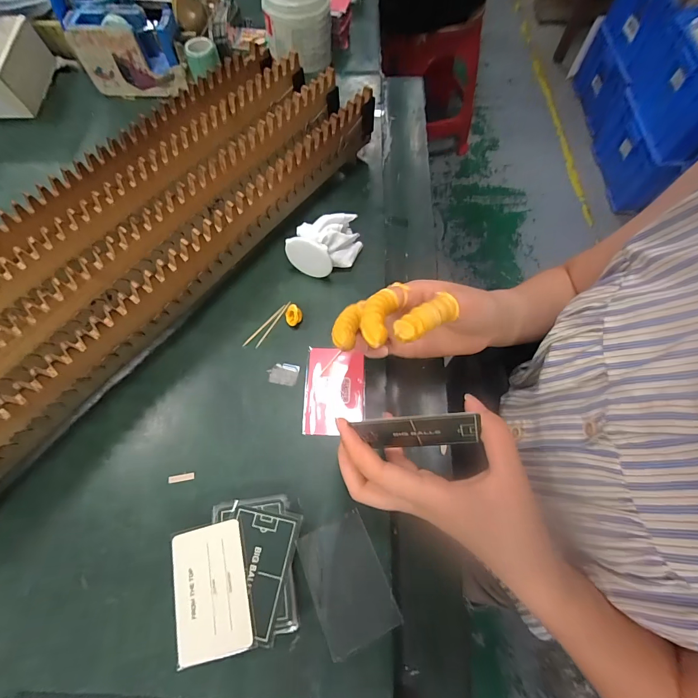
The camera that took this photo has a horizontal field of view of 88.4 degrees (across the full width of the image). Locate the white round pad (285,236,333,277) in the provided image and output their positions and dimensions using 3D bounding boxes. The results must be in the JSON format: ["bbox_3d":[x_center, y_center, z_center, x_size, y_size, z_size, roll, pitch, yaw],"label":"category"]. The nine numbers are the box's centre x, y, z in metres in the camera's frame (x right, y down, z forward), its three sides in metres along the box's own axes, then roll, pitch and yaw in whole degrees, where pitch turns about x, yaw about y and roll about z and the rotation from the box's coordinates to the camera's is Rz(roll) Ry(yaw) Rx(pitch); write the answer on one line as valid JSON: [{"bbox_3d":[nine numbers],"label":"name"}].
[{"bbox_3d":[-0.041,-0.097,0.381,0.049,0.052,0.012,19,69,8],"label":"white round pad"}]

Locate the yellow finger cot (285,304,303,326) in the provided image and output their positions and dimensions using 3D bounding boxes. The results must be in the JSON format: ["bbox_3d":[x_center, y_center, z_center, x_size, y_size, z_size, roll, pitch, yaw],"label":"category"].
[{"bbox_3d":[-0.058,-0.036,0.372,0.018,0.016,0.021,-18,64,-8],"label":"yellow finger cot"}]

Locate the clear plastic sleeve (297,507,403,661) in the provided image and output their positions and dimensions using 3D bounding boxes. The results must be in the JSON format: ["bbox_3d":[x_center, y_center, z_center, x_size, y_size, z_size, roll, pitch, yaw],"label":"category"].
[{"bbox_3d":[-0.002,0.182,0.283,0.057,0.006,0.085,-21,65,-11],"label":"clear plastic sleeve"}]

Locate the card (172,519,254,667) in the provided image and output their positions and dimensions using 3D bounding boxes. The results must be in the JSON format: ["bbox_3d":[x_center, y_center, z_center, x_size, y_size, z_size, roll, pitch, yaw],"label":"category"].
[{"bbox_3d":[-0.104,0.179,0.269,0.054,0.004,0.083,-16,64,-2],"label":"card"}]

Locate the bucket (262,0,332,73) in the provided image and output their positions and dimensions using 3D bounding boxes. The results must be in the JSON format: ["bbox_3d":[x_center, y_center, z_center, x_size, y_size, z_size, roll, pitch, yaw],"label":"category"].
[{"bbox_3d":[-0.076,-0.494,0.544,0.097,0.103,0.088,-5,67,-1],"label":"bucket"}]

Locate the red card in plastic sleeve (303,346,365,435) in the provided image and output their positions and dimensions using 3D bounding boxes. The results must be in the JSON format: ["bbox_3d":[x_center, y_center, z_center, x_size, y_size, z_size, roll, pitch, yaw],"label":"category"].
[{"bbox_3d":[-0.014,0.039,0.347,0.056,0.004,0.085,0,69,4],"label":"red card in plastic sleeve"}]

